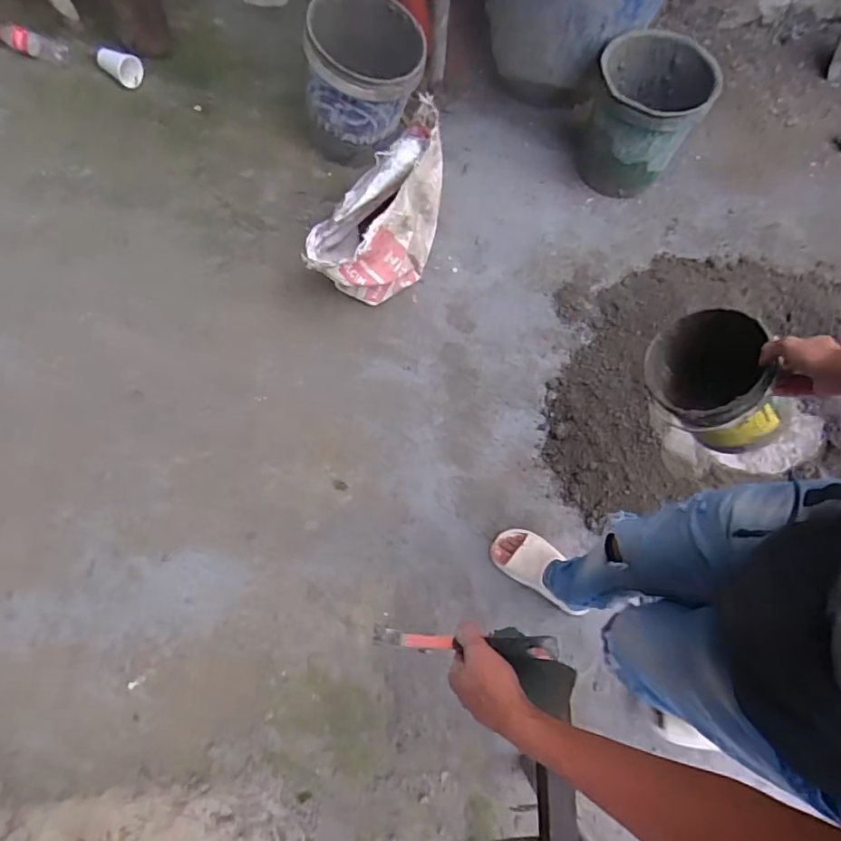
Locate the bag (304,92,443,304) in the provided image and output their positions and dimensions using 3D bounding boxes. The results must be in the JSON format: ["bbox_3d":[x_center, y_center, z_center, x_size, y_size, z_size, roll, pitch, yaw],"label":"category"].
[{"bbox_3d":[-0.086,-0.465,1.297,0.152,0.400,0.423,44,76,12],"label":"bag"}]

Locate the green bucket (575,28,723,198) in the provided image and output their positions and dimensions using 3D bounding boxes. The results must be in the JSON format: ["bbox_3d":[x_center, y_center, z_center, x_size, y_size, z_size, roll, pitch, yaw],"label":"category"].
[{"bbox_3d":[0.588,-0.800,1.452,0.281,0.344,0.268,0,72,-1],"label":"green bucket"}]

